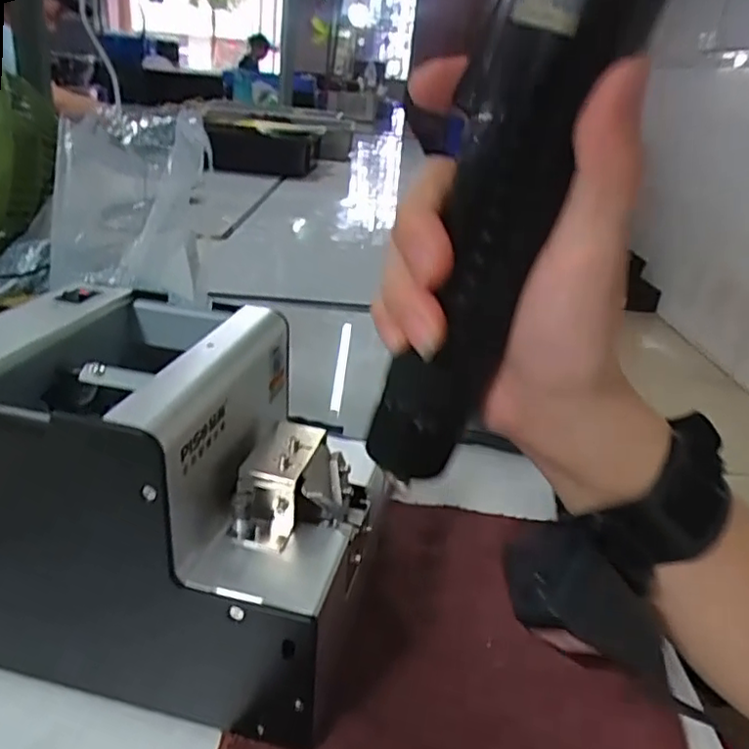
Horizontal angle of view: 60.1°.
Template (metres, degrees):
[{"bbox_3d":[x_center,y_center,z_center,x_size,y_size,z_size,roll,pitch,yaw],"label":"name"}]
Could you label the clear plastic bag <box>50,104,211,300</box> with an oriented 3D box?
[{"bbox_3d":[-0.180,-0.123,0.469,0.106,0.155,0.025,18,35,-4],"label":"clear plastic bag"}]

